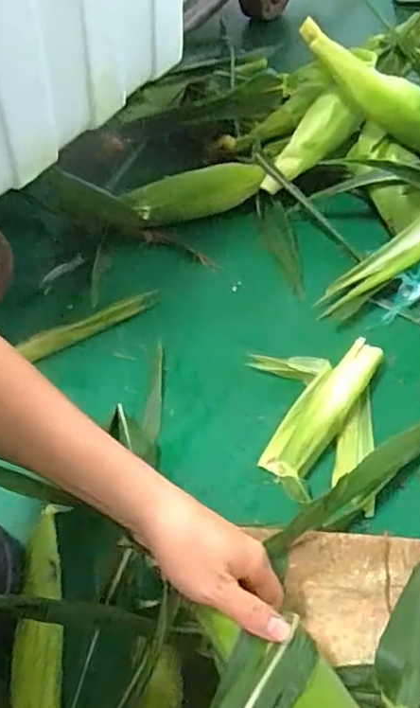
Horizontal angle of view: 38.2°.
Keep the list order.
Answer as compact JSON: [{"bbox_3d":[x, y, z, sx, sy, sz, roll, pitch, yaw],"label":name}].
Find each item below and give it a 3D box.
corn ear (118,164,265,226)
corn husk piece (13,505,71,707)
[{"bbox_3d":[-0.020,-0.196,0.770,0.183,0.052,0.057,-16,52,-8],"label":"corn ear"},{"bbox_3d":[-0.133,0.218,0.472,0.036,0.025,0.198,-6,52,0],"label":"corn husk piece"}]

